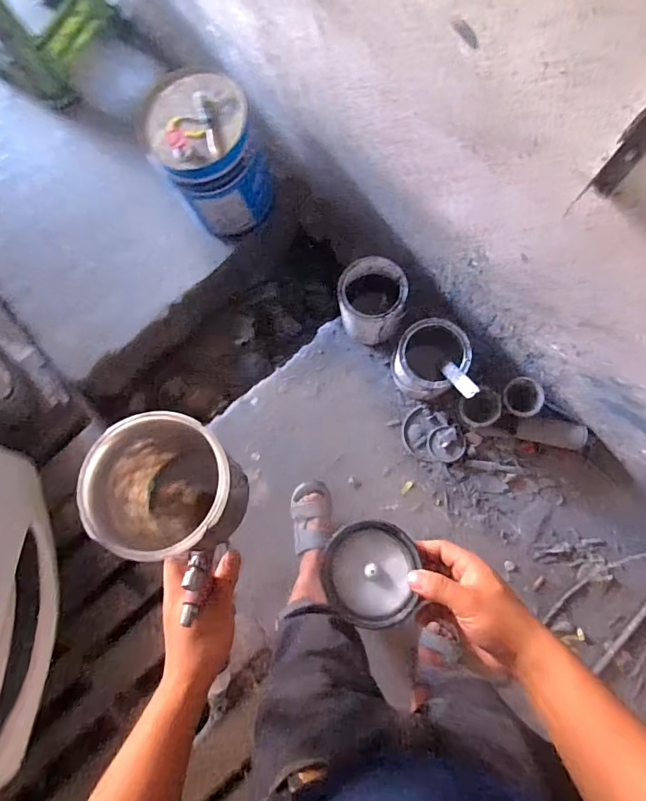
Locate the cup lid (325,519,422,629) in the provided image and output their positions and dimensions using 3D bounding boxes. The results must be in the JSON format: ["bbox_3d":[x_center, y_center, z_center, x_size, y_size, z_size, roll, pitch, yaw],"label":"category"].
[{"bbox_3d":[0.048,0.173,0.448,0.089,0.020,0.097,-1,85,8],"label":"cup lid"}]

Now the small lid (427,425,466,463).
[{"bbox_3d":[0.329,0.116,1.184,0.096,0.016,0.091,-1,81,6],"label":"small lid"}]

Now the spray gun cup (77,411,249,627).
[{"bbox_3d":[-0.107,0.068,0.336,0.096,0.127,0.098,-1,85,8],"label":"spray gun cup"}]

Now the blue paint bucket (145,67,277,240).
[{"bbox_3d":[-0.277,-0.634,1.218,0.249,0.367,0.235,-1,81,6],"label":"blue paint bucket"}]

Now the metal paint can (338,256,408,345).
[{"bbox_3d":[0.128,-0.254,1.168,0.171,0.175,0.177,-1,81,6],"label":"metal paint can"}]

